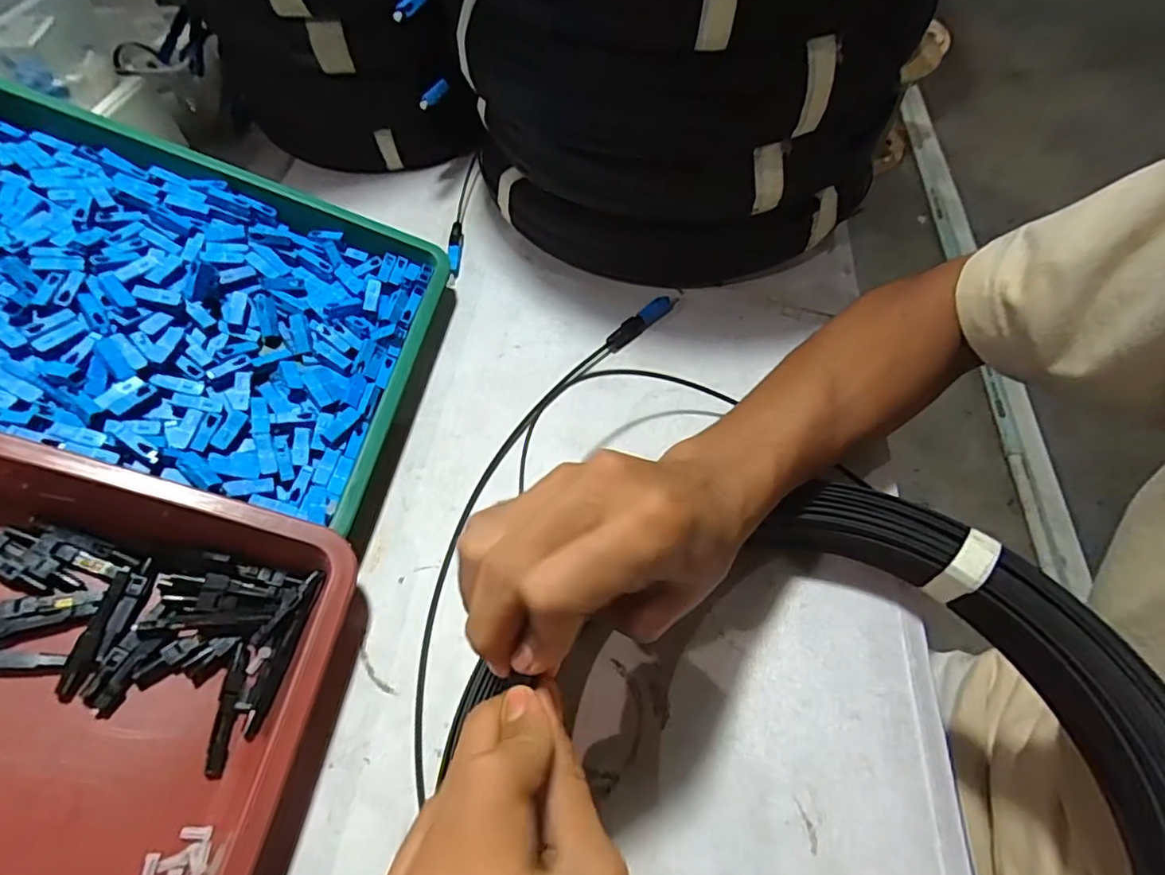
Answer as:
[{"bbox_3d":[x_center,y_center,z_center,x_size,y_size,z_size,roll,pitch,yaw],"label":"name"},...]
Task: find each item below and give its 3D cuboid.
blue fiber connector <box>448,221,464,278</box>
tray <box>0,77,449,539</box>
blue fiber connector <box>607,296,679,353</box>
[{"bbox_3d":[-0.100,-0.150,0.471,0.011,0.011,0.053,-5,57,-2],"label":"blue fiber connector"},{"bbox_3d":[-0.265,-0.089,0.353,0.329,0.033,0.212,20,58,-12],"label":"tray"},{"bbox_3d":[0.043,-0.084,0.424,0.014,0.007,0.067,40,66,24],"label":"blue fiber connector"}]

